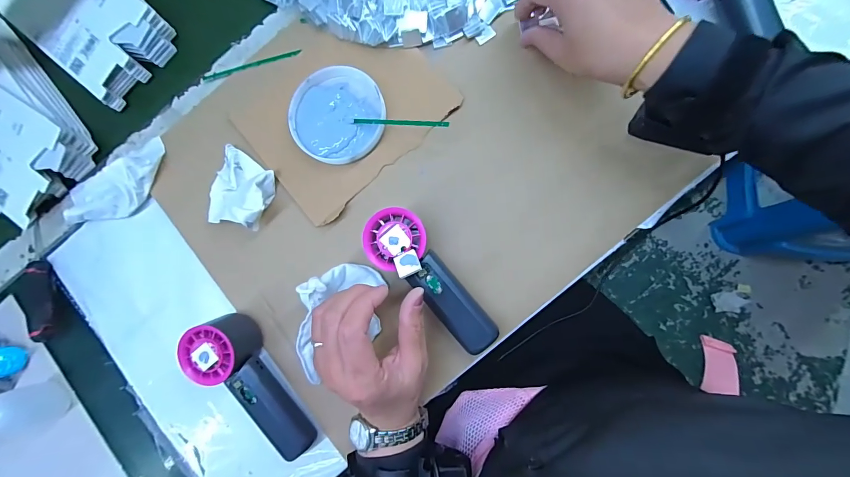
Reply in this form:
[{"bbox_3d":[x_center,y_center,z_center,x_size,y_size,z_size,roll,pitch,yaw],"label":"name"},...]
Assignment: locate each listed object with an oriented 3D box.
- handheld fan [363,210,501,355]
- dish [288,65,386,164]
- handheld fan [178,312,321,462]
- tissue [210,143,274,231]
[{"bbox_3d":[0.006,0.039,0.338,0.051,0.043,0.154,-41,93,2],"label":"handheld fan"},{"bbox_3d":[-0.092,-0.131,0.389,0.098,0.016,0.099,-1,84,8],"label":"dish"},{"bbox_3d":[-0.167,0.144,0.364,0.055,0.049,0.151,-39,93,3],"label":"handheld fan"},{"bbox_3d":[-0.197,-0.054,0.387,0.071,0.030,0.080,15,86,9],"label":"tissue"}]

